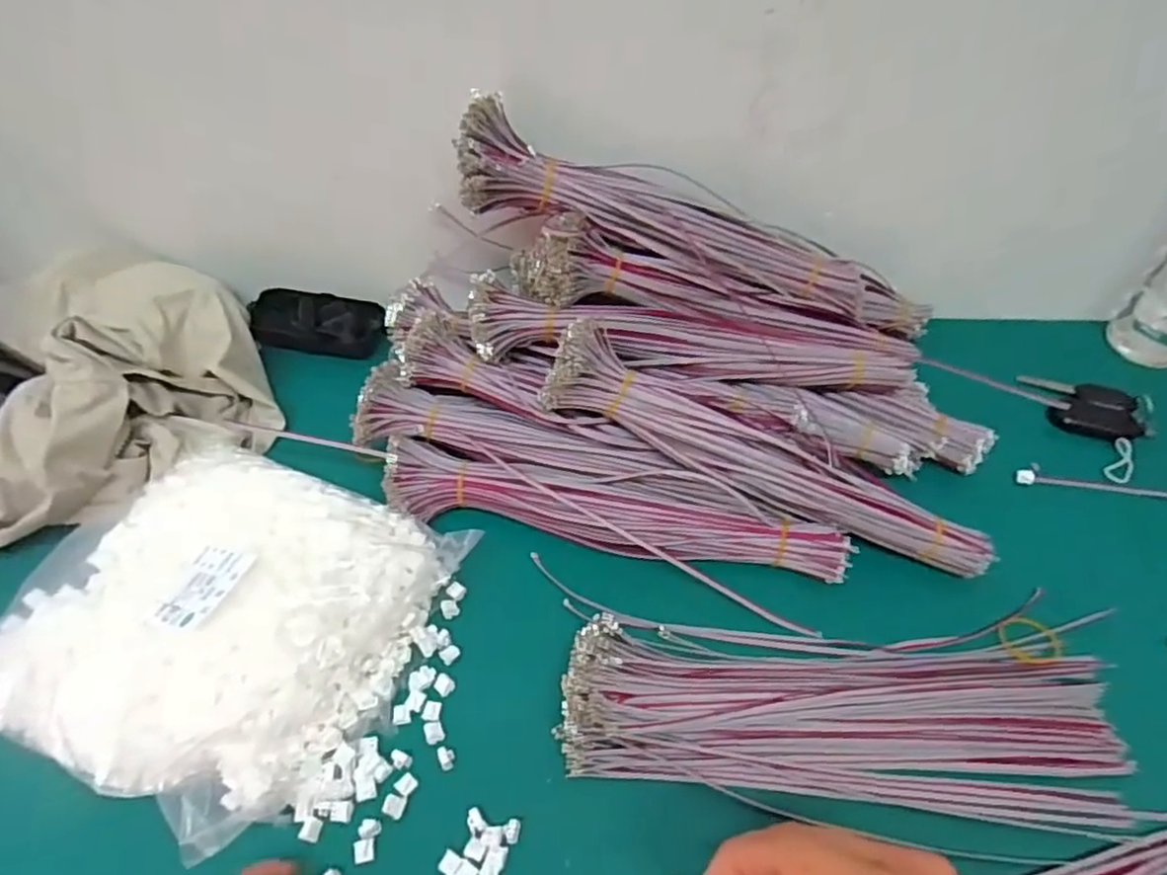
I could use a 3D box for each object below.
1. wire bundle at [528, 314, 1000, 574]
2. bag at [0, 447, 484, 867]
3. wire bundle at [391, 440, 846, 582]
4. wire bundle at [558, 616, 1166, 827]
[{"bbox_3d":[0.115,0.011,0.419,0.286,0.031,0.047,25,55,-2],"label":"wire bundle"},{"bbox_3d":[-0.201,0.097,0.378,0.196,0.055,0.186,21,55,14],"label":"bag"},{"bbox_3d":[0.018,0.048,0.426,0.291,0.044,0.051,9,53,6],"label":"wire bundle"},{"bbox_3d":[0.140,0.145,0.363,0.296,0.028,0.084,5,53,2],"label":"wire bundle"}]

